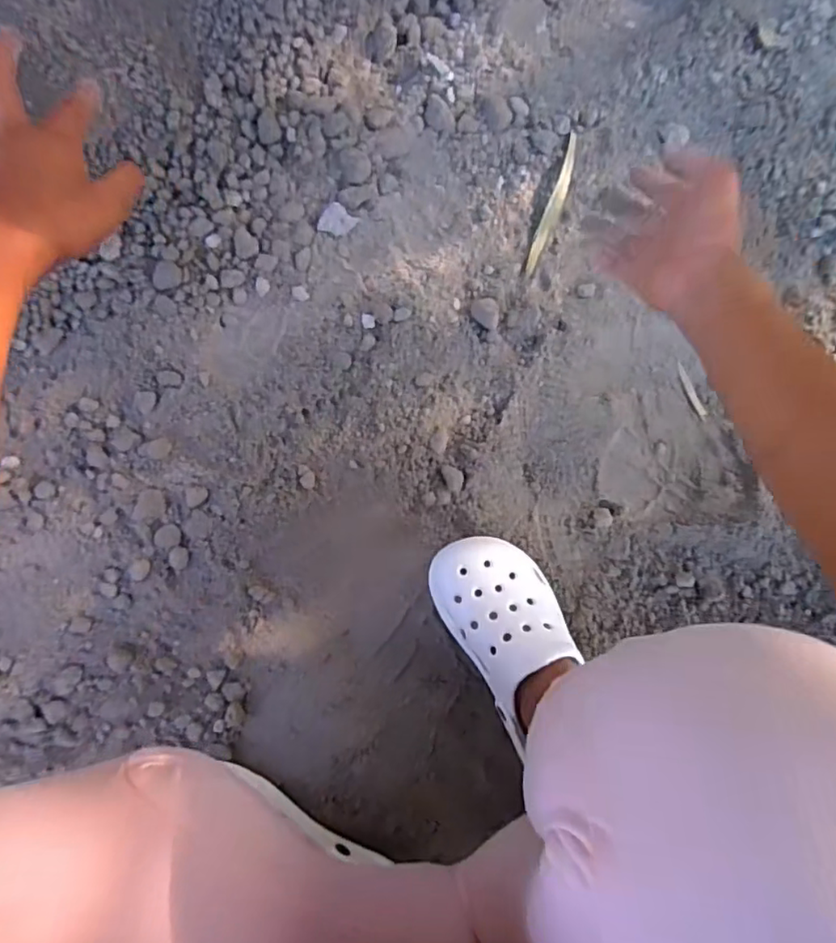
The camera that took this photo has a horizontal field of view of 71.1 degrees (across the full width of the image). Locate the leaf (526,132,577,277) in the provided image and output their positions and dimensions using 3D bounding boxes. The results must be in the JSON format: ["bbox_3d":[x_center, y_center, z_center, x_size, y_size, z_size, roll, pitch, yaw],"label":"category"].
[{"bbox_3d":[0.148,-0.289,0.631,0.017,0.007,0.159,21,86,-5],"label":"leaf"}]

